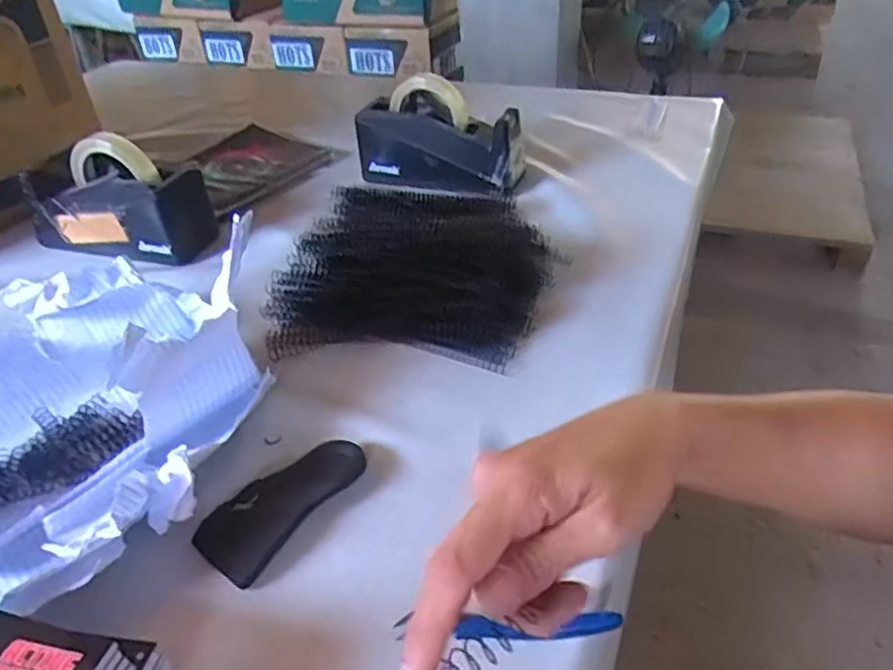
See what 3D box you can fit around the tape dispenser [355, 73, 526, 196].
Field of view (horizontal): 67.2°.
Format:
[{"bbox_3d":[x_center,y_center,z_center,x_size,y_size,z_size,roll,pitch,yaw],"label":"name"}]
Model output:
[{"bbox_3d":[-0.009,-0.239,0.815,0.198,0.112,0.061,10,40,17],"label":"tape dispenser"}]

